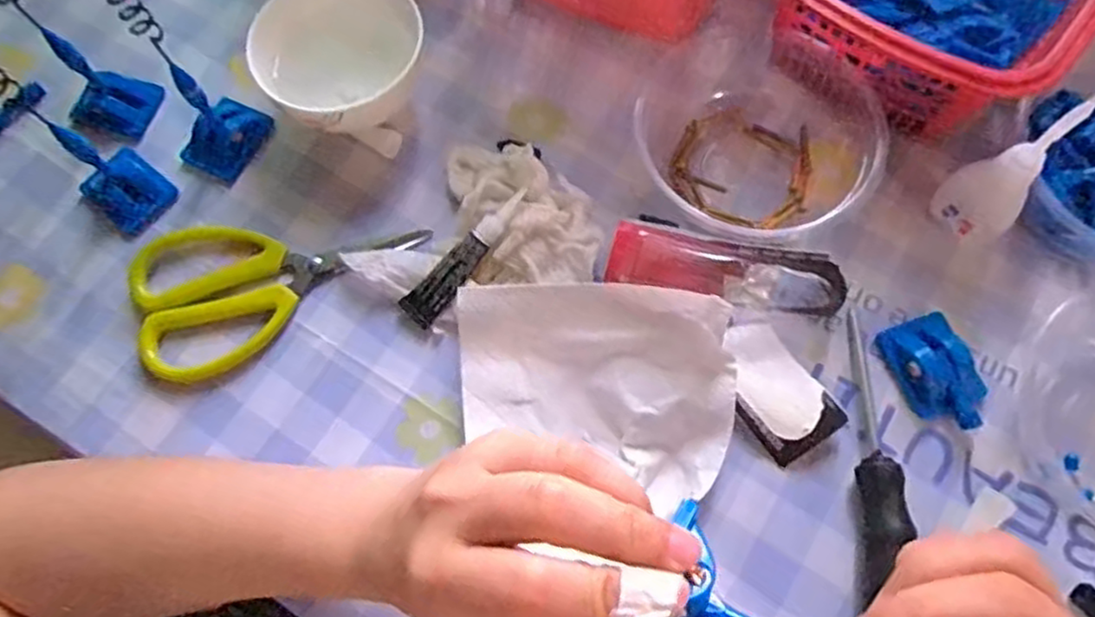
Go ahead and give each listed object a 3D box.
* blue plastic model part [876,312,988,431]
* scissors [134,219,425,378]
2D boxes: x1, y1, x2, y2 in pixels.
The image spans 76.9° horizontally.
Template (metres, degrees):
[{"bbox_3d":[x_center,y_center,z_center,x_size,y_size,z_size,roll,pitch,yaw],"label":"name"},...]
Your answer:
[{"bbox_3d":[0.183,0.030,0.320,0.035,0.013,0.053,-19,71,-4],"label":"blue plastic model part"},{"bbox_3d":[-0.137,-0.022,0.350,0.145,0.012,0.076,-23,71,-6],"label":"scissors"}]

